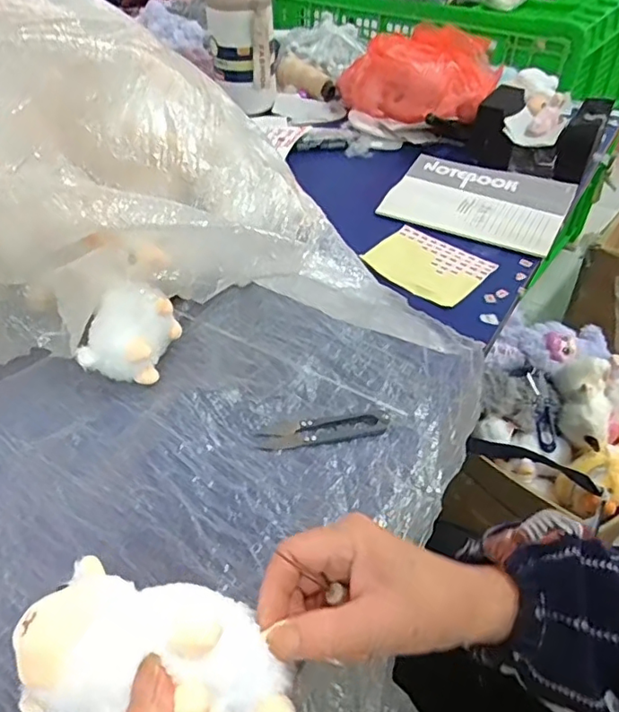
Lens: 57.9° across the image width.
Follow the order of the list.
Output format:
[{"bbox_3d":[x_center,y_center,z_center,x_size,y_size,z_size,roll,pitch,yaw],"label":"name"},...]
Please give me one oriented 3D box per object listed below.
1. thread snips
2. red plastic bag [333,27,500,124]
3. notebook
[{"bbox_3d":[0.012,0.058,0.434,0.100,0.007,0.025,-8,46,-7],"label":"thread snips"},{"bbox_3d":[0.156,-0.400,0.819,0.230,0.115,0.140,6,44,6],"label":"red plastic bag"},{"bbox_3d":[0.205,-0.192,0.684,0.200,0.012,0.147,22,57,19],"label":"notebook"}]

